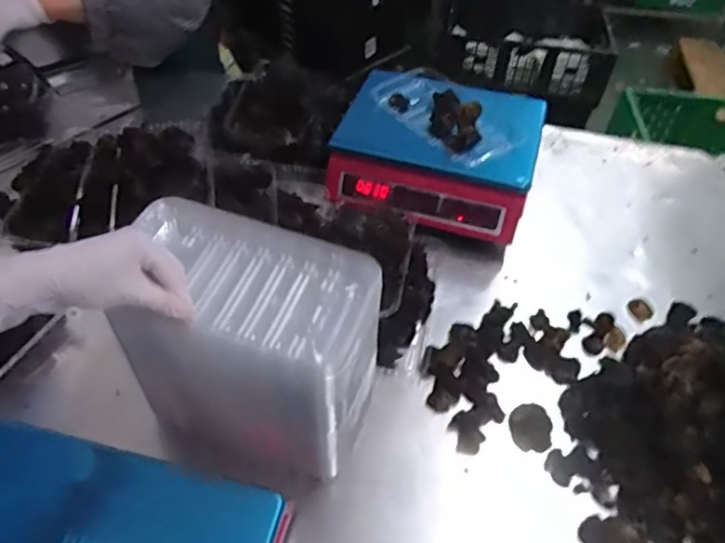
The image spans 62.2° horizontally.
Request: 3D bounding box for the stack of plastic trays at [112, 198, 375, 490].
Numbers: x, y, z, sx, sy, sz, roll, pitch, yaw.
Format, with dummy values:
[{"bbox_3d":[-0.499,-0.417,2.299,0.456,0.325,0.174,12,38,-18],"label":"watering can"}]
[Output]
[{"bbox_3d":[-0.109,0.081,0.617,0.235,0.221,0.147,15,50,11],"label":"stack of plastic trays"}]

